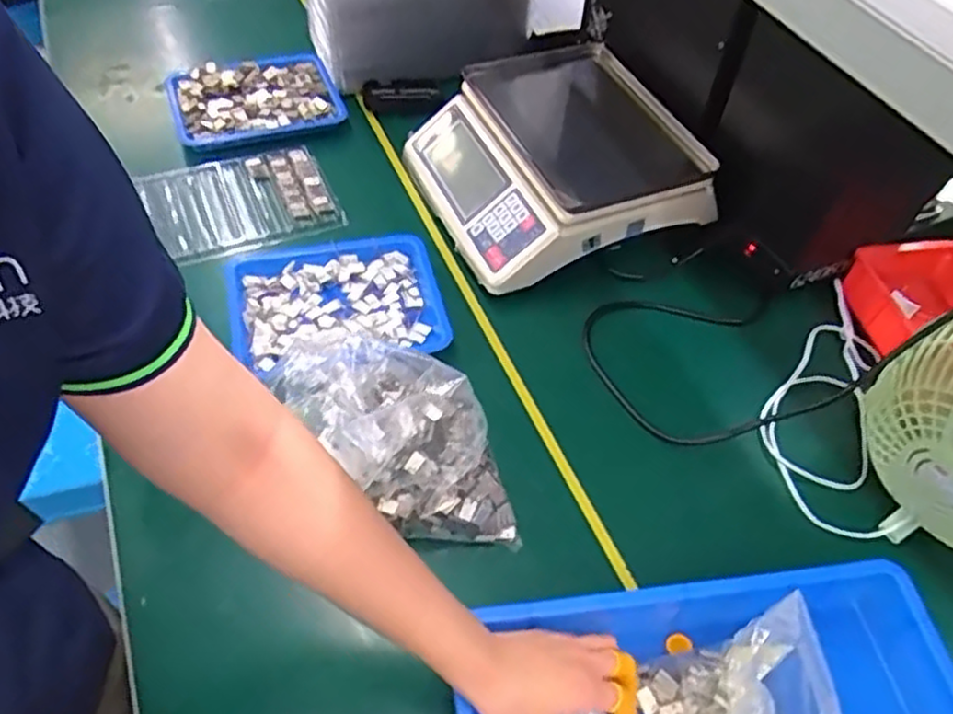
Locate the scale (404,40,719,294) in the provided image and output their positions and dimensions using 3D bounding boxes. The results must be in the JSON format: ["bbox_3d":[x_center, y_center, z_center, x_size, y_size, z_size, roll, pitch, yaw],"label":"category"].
[{"bbox_3d":[0.081,-0.250,0.902,0.289,0.123,0.340,-17,55,-17],"label":"scale"}]

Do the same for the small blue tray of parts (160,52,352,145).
[{"bbox_3d":[-0.306,-0.361,1.014,0.225,0.035,0.165,-12,54,-13],"label":"small blue tray of parts"}]

